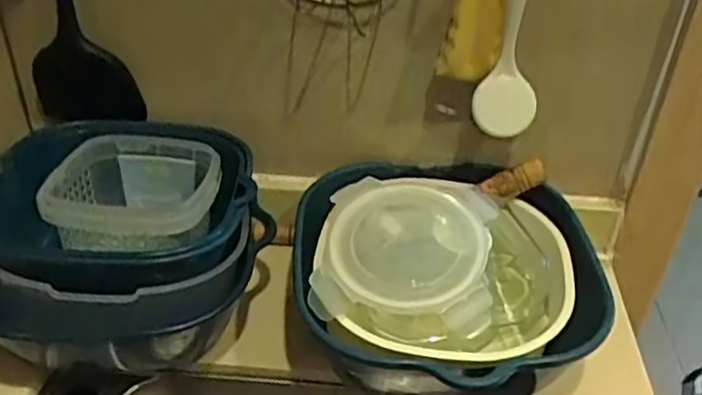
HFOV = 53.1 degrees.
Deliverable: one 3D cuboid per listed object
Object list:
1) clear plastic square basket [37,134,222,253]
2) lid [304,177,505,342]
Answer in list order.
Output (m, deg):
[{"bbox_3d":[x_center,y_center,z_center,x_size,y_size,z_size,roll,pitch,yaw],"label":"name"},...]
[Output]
[{"bbox_3d":[-0.179,0.007,0.590,0.123,0.071,0.122,7,36,0],"label":"clear plastic square basket"},{"bbox_3d":[0.043,0.037,0.566,0.135,0.034,0.136,4,44,7],"label":"lid"}]

